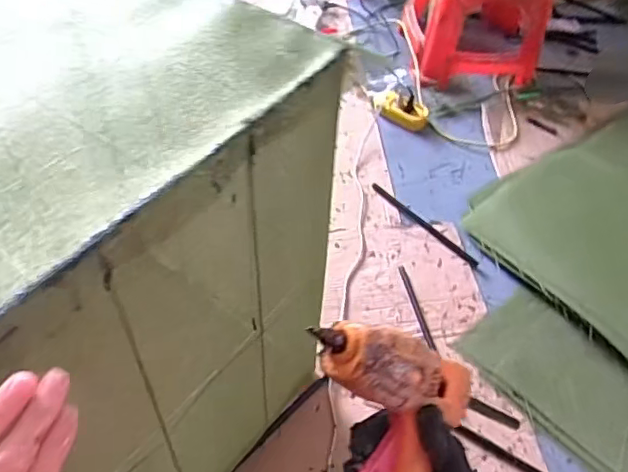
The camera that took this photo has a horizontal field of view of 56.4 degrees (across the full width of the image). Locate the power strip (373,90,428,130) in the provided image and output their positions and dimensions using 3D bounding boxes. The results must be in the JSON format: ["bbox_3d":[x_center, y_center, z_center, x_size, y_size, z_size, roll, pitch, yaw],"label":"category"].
[{"bbox_3d":[0.198,-0.290,1.330,0.128,0.044,0.069,13,52,8],"label":"power strip"}]

